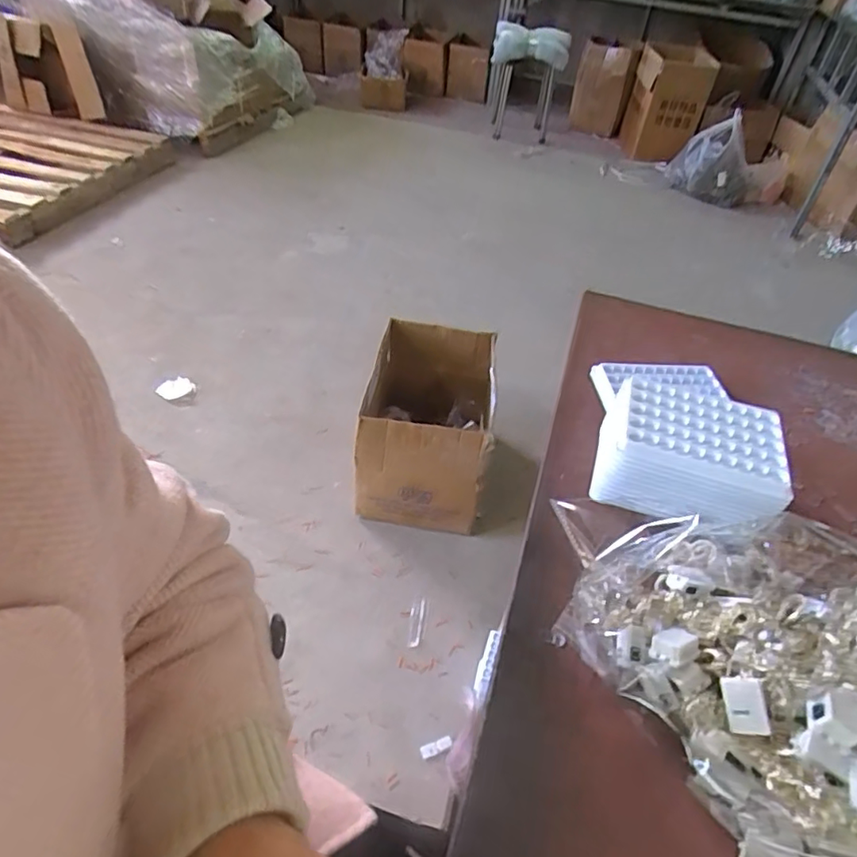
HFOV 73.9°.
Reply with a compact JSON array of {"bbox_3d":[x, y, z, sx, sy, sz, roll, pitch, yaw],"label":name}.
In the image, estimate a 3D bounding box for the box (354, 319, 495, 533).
[{"bbox_3d":[-0.003,-0.023,1.334,0.277,0.277,0.419,8,44,0],"label":"box"}]

